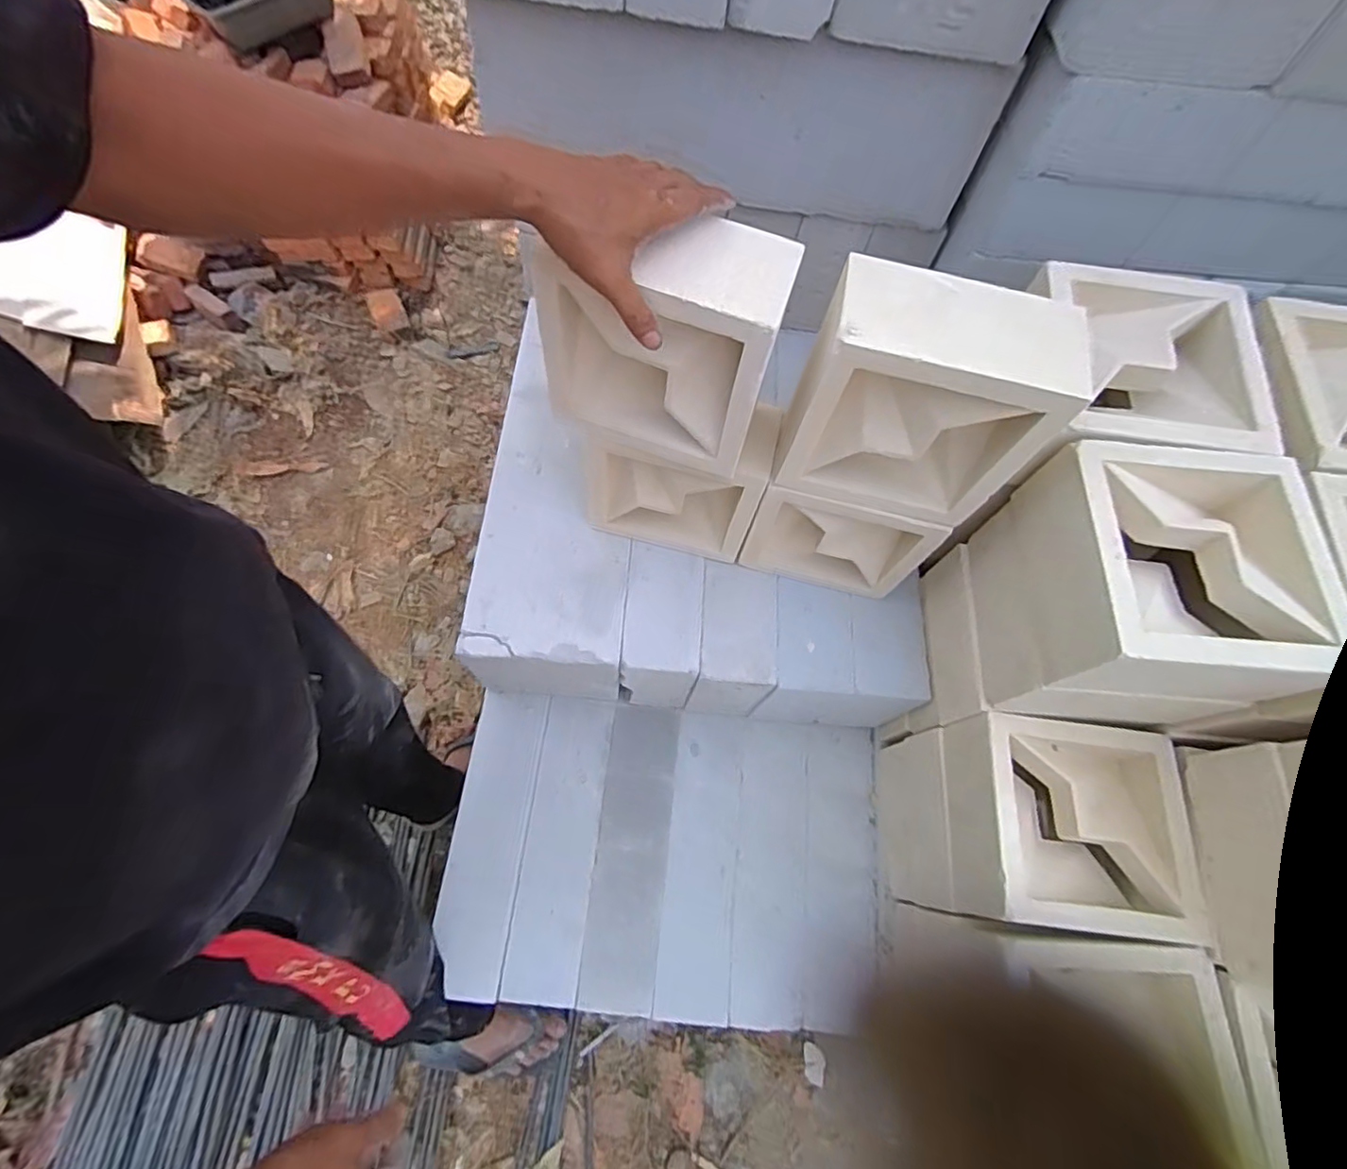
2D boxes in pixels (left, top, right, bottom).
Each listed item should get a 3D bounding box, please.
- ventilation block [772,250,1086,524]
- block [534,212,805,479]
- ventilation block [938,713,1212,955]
[{"bbox_3d":[0.217,-0.164,0.557,0.196,0.190,0.105,15,68,3],"label":"ventilation block"},{"bbox_3d":[-0.007,-0.219,0.557,0.192,0.187,0.113,18,70,6],"label":"block"},{"bbox_3d":[0.407,0.251,0.646,0.196,0.094,0.194,7,68,-1],"label":"ventilation block"}]

